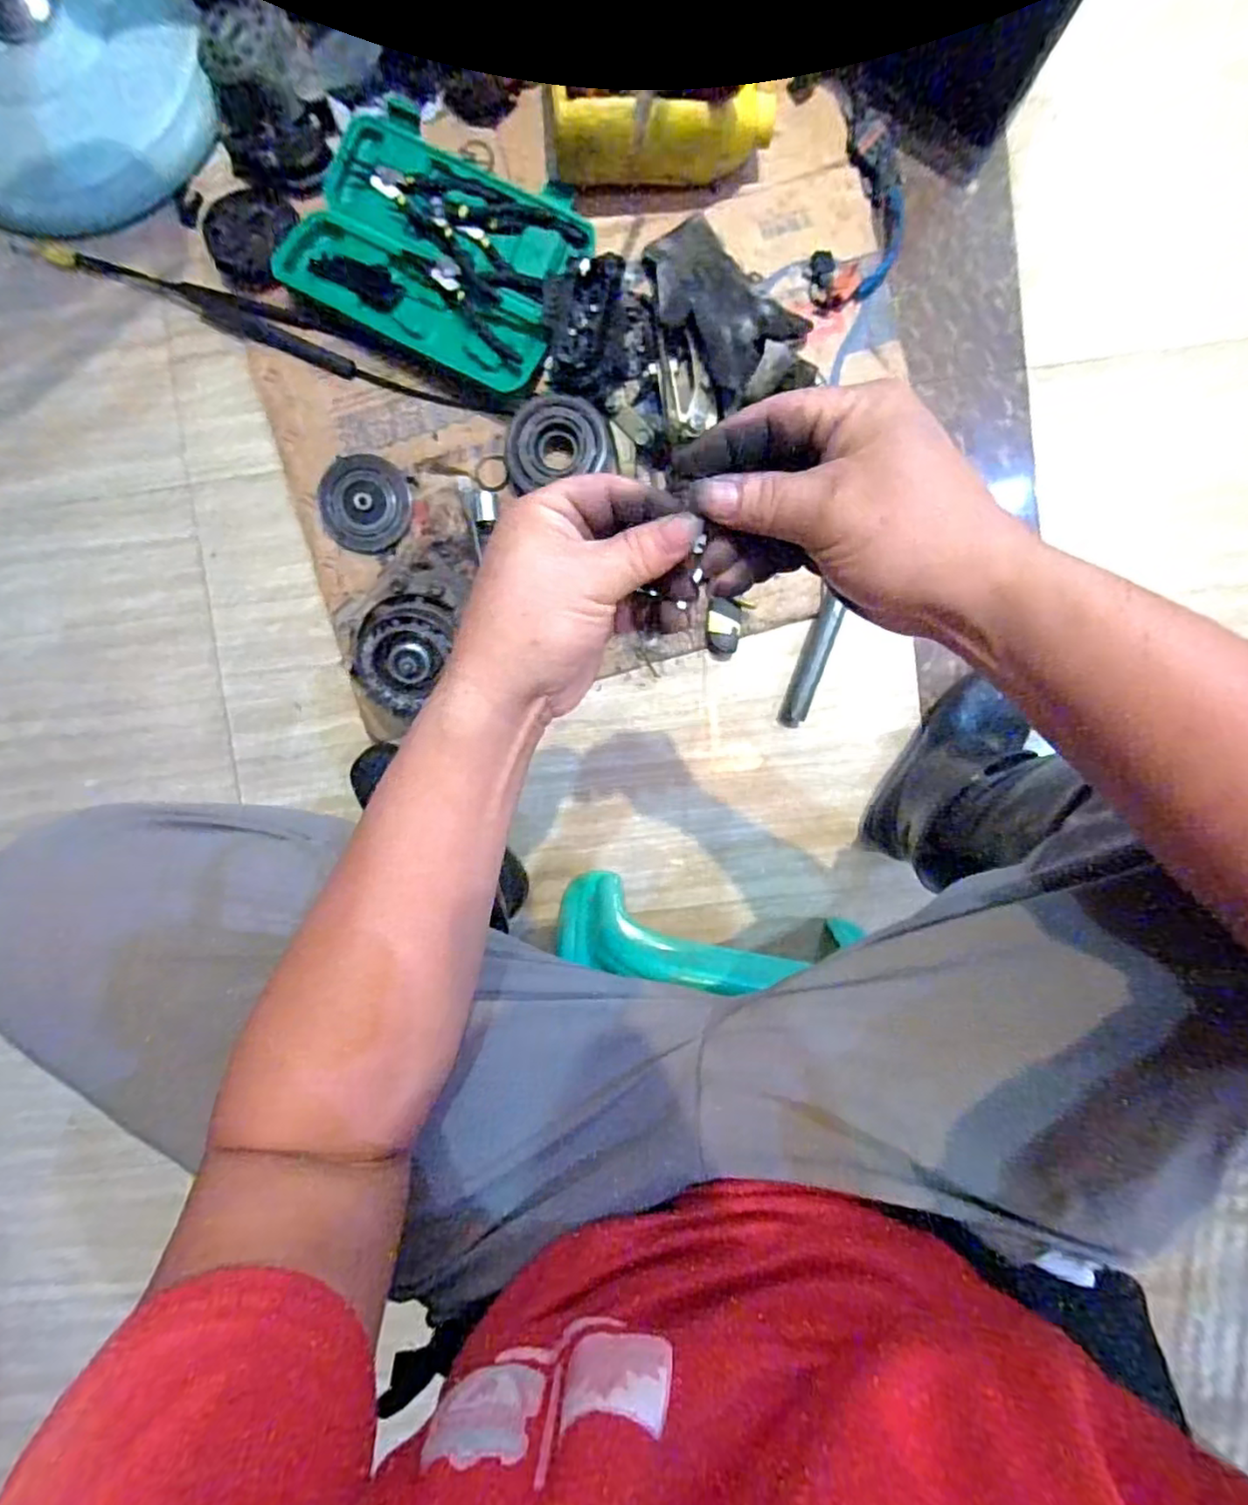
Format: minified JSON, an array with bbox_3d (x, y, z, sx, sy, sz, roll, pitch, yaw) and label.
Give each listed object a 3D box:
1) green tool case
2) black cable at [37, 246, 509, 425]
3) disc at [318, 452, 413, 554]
[{"bbox_3d":[-0.199,-0.544,0.702,0.306,0.040,0.224,28,96,-2],"label":"green tool case"},{"bbox_3d":[-0.390,-0.474,0.725,0.555,0.021,0.042,22,96,-1],"label":"black cable"},{"bbox_3d":[-0.293,-0.280,0.731,0.104,0.010,0.101,0,96,1],"label":"disc"}]

